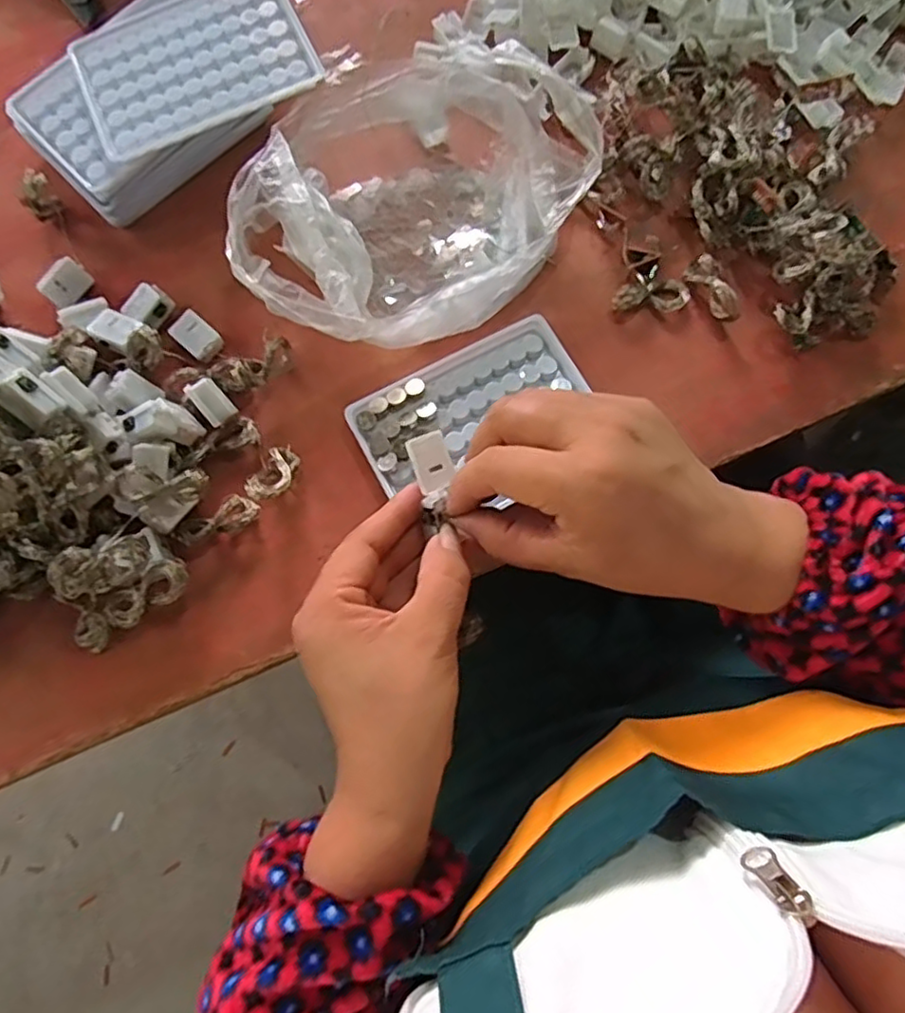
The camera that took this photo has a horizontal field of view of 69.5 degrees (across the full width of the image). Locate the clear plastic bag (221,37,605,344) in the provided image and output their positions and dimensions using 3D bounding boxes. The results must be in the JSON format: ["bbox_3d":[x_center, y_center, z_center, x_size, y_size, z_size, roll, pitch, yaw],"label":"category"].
[{"bbox_3d":[-0.022,-0.191,0.387,0.229,0.055,0.168,-44,79,-10],"label":"clear plastic bag"}]

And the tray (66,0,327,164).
[{"bbox_3d":[-0.152,-0.262,0.378,0.129,0.012,0.098,-25,78,-6],"label":"tray"}]

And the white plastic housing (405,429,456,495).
[{"bbox_3d":[-0.011,-0.021,0.307,0.020,0.008,0.026,-26,101,-25],"label":"white plastic housing"}]

